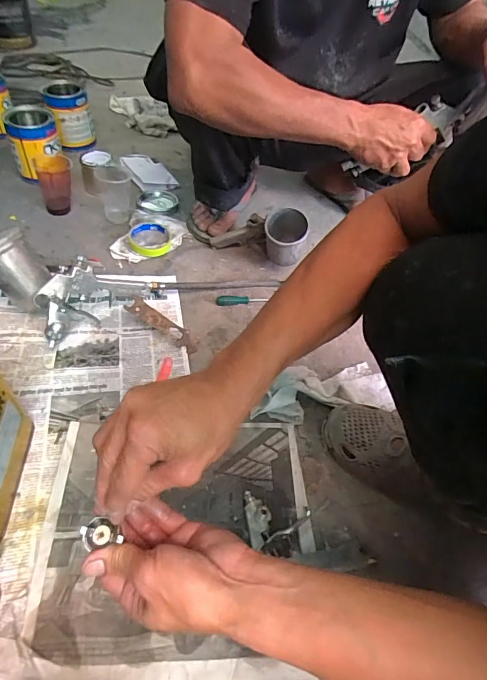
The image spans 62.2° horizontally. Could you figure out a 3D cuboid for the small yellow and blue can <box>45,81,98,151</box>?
[{"bbox_3d":[-0.450,-0.583,1.052,0.103,0.125,0.085,-12,54,-15],"label":"small yellow and blue can"}]

